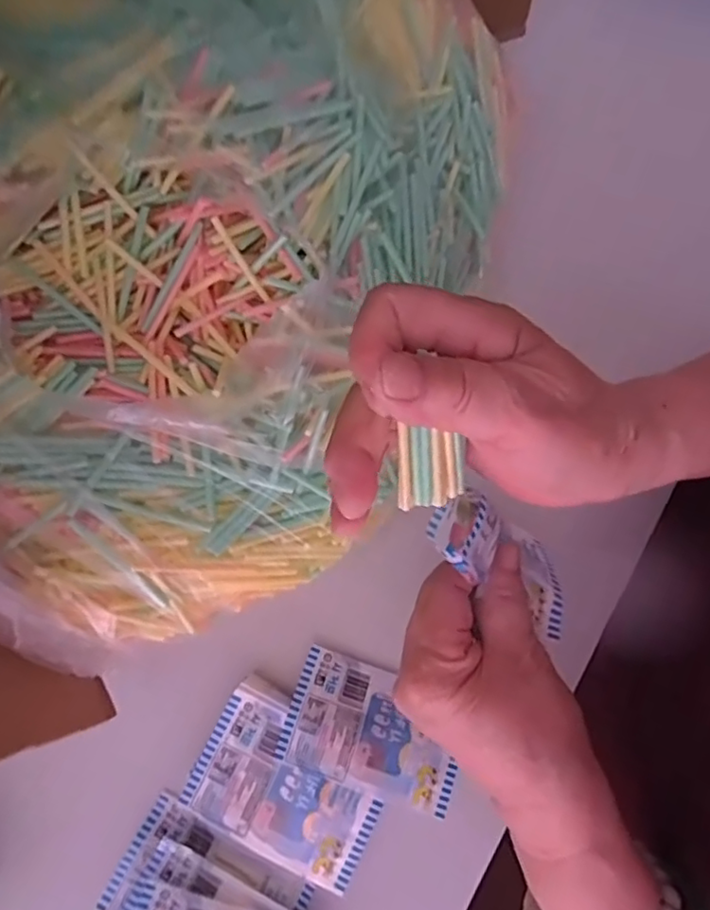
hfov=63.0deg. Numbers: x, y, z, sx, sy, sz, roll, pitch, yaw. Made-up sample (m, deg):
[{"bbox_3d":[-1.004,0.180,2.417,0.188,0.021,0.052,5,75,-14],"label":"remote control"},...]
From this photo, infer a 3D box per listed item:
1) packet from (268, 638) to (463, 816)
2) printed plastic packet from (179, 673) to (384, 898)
[{"bbox_3d":[0.013,0.160,0.339,0.103,0.008,0.064,21,62,1],"label":"packet"},{"bbox_3d":[-0.037,0.185,0.329,0.103,0.013,0.075,26,78,6],"label":"printed plastic packet"}]

